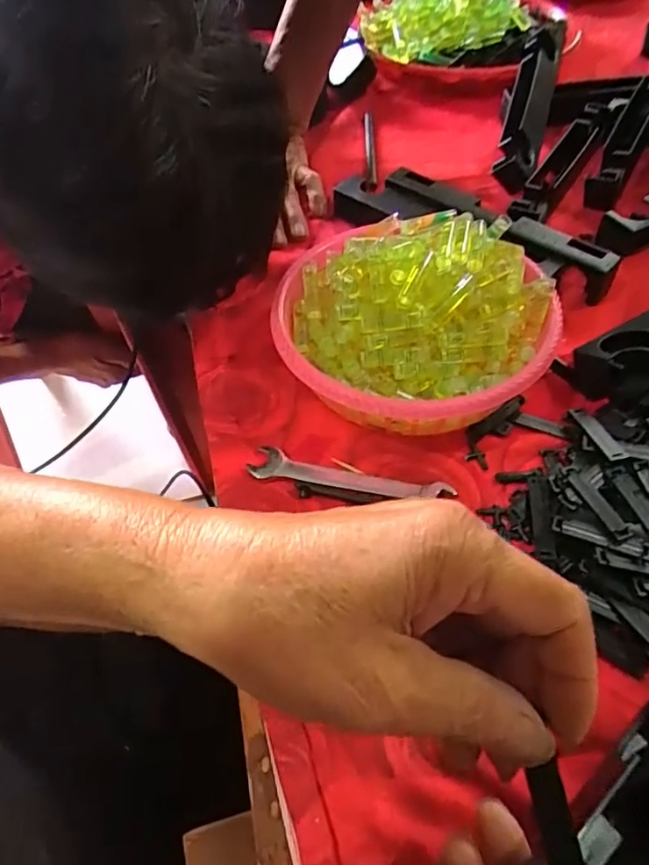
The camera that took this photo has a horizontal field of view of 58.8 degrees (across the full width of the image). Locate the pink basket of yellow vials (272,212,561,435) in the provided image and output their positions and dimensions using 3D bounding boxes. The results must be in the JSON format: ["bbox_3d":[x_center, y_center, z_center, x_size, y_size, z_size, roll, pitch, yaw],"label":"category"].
[{"bbox_3d":[0.055,-0.067,0.362,0.160,0.064,0.156,-2,53,2],"label":"pink basket of yellow vials"}]

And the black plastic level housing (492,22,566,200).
[{"bbox_3d":[0.194,-0.315,0.539,0.037,0.034,0.212,15,69,12],"label":"black plastic level housing"}]

